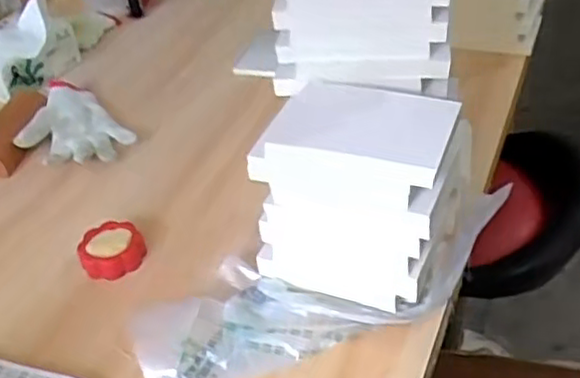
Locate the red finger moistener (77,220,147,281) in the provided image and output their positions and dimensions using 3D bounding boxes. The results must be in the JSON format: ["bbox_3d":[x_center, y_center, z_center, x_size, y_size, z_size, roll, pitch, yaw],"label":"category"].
[{"bbox_3d":[-0.187,0.064,0.721,0.064,0.021,0.066,-4,38,3],"label":"red finger moistener"}]

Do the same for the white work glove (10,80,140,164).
[{"bbox_3d":[-0.298,-0.084,0.907,0.122,0.026,0.182,-28,43,-26],"label":"white work glove"}]

